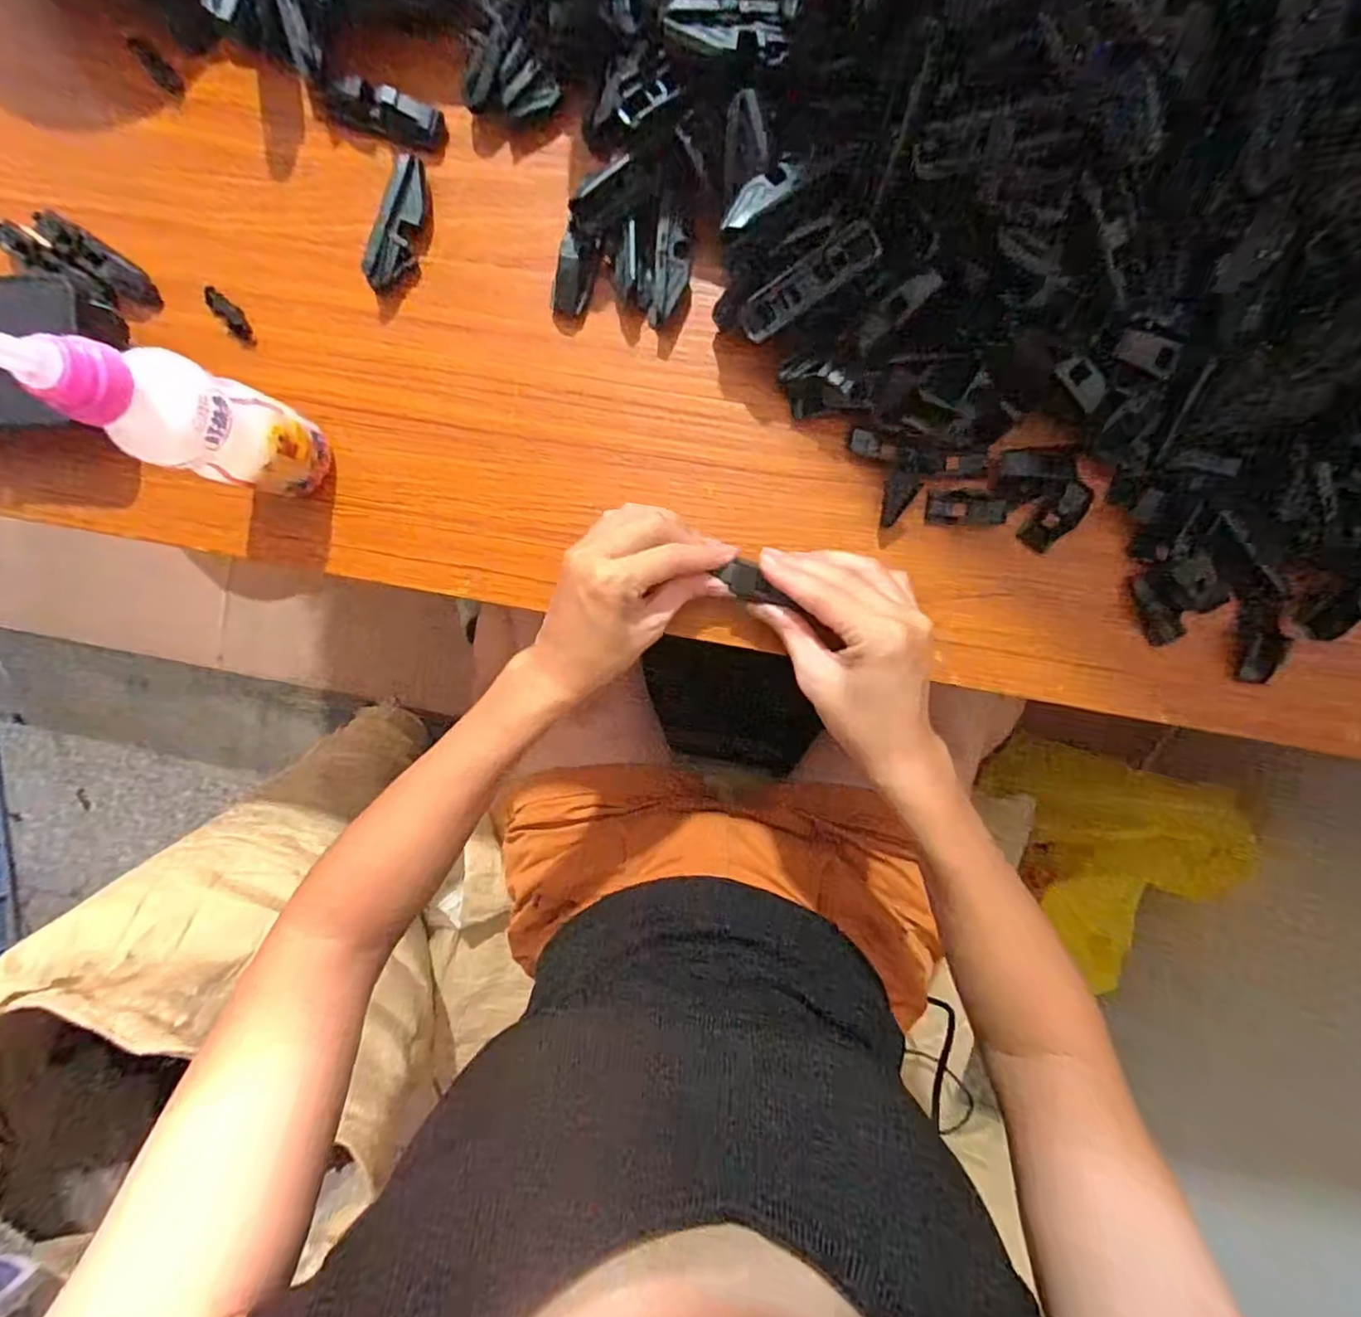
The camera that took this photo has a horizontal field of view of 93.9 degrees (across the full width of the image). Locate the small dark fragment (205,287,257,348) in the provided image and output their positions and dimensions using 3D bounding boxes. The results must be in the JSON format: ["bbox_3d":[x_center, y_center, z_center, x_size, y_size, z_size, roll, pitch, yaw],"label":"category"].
[{"bbox_3d":[-0.271,-0.206,0.381,0.013,0.004,0.038,-40,90,7],"label":"small dark fragment"}]

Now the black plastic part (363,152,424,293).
[{"bbox_3d":[-0.158,-0.244,0.362,0.017,0.024,0.070,23,96,3],"label":"black plastic part"}]

